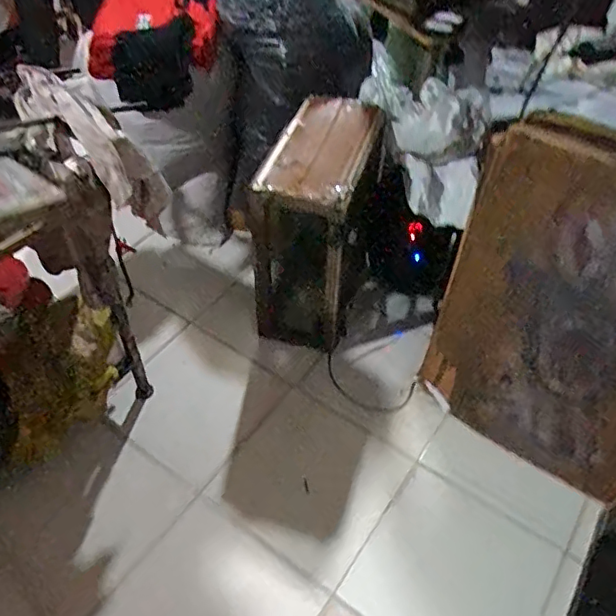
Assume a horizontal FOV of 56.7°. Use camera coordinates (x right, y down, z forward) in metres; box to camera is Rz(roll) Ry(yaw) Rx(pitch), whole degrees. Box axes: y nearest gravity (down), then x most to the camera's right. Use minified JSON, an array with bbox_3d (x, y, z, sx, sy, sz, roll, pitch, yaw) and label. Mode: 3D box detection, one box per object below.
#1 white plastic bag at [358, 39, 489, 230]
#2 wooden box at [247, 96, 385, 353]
[{"bbox_3d":[0.351,-0.481,1.671,0.270,0.268,0.484,-22,54,-21],"label":"white plastic bag"},{"bbox_3d":[0.024,-0.235,1.633,0.255,0.524,0.444,17,50,11],"label":"wooden box"}]

